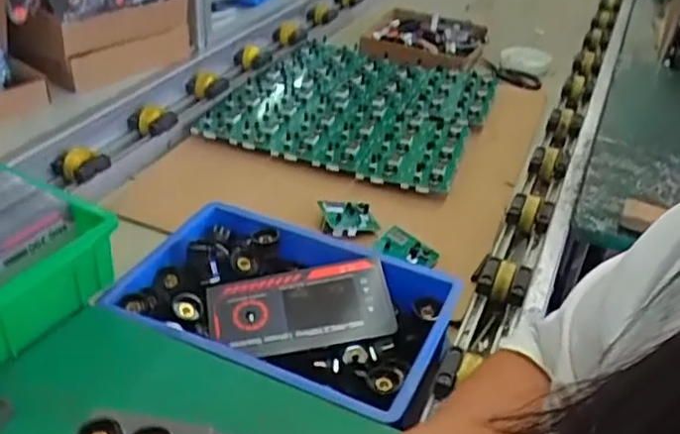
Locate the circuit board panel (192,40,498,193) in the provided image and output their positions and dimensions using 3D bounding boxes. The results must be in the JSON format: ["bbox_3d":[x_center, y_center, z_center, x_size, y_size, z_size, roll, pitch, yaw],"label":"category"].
[{"bbox_3d":[0.032,-0.198,1.121,0.383,0.027,0.462,15,36,15],"label":"circuit board panel"}]

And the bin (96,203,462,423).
[{"bbox_3d":[-0.051,0.091,0.651,0.291,0.065,0.199,16,36,16],"label":"bin"}]

